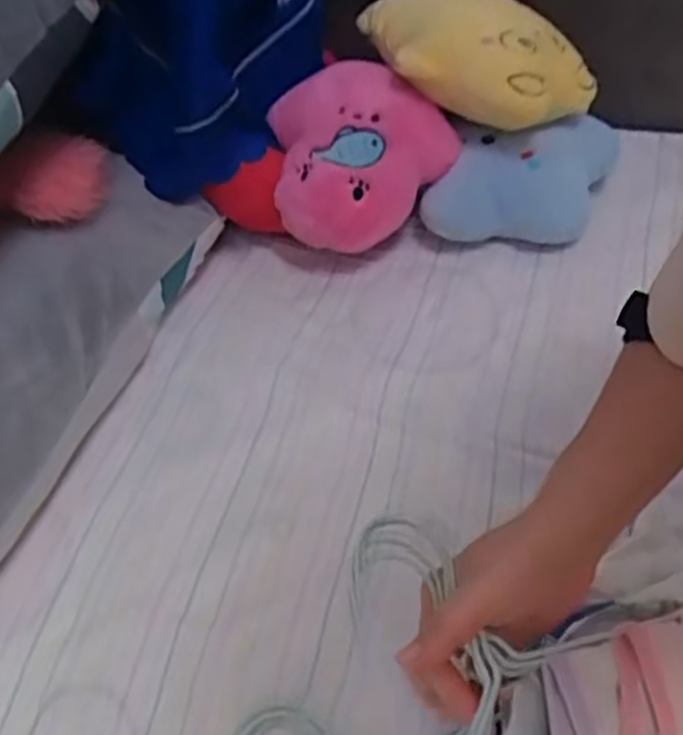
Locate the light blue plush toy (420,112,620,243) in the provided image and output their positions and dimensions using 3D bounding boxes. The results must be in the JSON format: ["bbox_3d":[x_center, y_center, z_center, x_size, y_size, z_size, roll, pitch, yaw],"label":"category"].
[{"bbox_3d":[0.185,-0.185,0.773,0.216,0.099,0.100,-10,46,-3],"label":"light blue plush toy"}]

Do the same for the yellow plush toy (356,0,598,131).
[{"bbox_3d":[0.126,-0.295,0.743,0.220,0.100,0.133,30,59,15],"label":"yellow plush toy"}]

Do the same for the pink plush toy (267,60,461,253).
[{"bbox_3d":[0.022,-0.204,0.747,0.179,0.118,0.128,-14,45,-7],"label":"pink plush toy"}]

